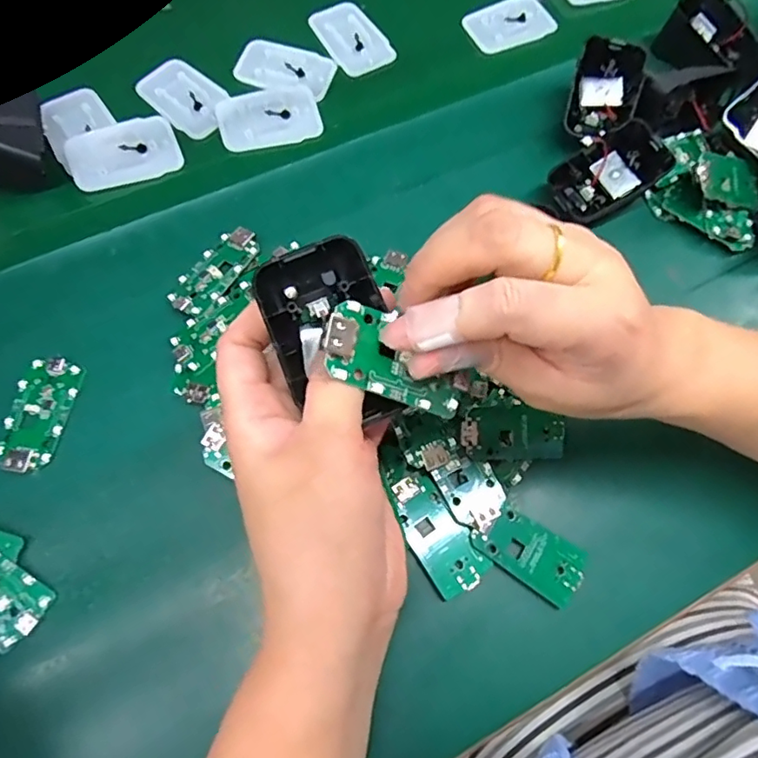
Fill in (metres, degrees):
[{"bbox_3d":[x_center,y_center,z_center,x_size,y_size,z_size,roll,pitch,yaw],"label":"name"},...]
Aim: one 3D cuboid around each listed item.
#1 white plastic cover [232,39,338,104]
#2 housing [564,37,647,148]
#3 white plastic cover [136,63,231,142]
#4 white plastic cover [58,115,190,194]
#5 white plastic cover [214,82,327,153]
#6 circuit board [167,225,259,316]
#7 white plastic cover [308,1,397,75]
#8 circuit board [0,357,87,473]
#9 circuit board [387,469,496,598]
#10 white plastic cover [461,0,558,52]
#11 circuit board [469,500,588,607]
[{"bbox_3d":[-0.068,-0.228,0.398,0.071,0.004,0.042,20,72,4],"label":"white plastic cover"},{"bbox_3d":[0.152,-0.193,0.365,0.043,0.023,0.065,18,105,11],"label":"housing"},{"bbox_3d":[-0.137,-0.199,0.386,0.070,0.004,0.043,39,74,10],"label":"white plastic cover"},{"bbox_3d":[-0.170,-0.150,0.363,0.070,0.008,0.044,-24,74,-10],"label":"white plastic cover"},{"bbox_3d":[-0.077,-0.184,0.381,0.069,0.004,0.047,-18,73,-8],"label":"white plastic cover"},{"bbox_3d":[-0.099,-0.066,0.327,0.029,0.005,0.064,32,73,8],"label":"circuit board"},{"bbox_3d":[-0.020,-0.259,0.413,0.043,0.004,0.063,-27,75,-11],"label":"white plastic cover"},{"bbox_3d":[-0.186,0.019,0.299,0.030,0.006,0.063,10,71,1],"label":"circuit board"},{"bbox_3d":[0.029,0.081,0.286,0.029,0.004,0.063,-32,76,-12],"label":"circuit board"},{"bbox_3d":[0.103,-0.280,0.426,0.069,0.004,0.043,-24,74,-10],"label":"white plastic cover"},{"bbox_3d":[0.081,0.091,0.287,0.055,0.004,0.032,35,74,9],"label":"circuit board"}]

